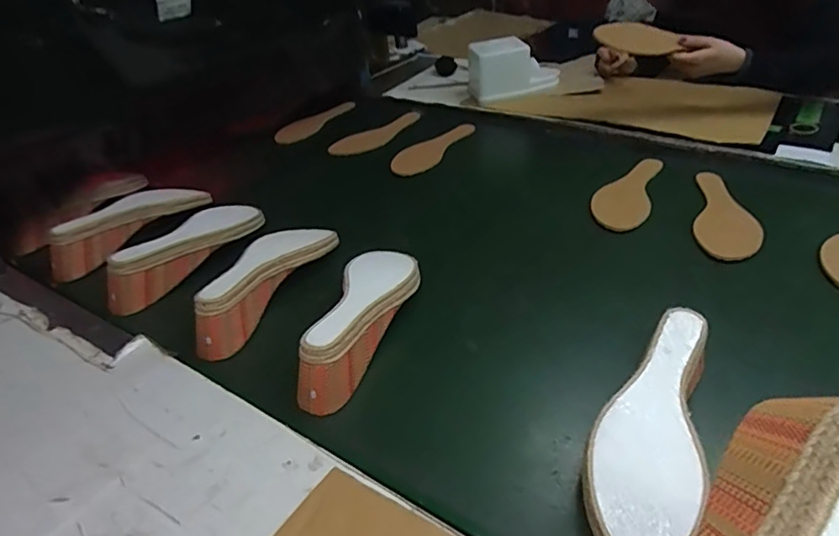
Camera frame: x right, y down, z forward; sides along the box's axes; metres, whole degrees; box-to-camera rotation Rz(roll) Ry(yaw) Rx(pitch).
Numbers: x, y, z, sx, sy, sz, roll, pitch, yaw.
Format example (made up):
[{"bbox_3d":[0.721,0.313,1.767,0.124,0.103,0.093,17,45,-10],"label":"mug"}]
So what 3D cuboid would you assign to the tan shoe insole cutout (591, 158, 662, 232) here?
[{"bbox_3d":[0.320,-0.122,0.817,0.076,0.008,0.231,14,39,23],"label":"tan shoe insole cutout"}]

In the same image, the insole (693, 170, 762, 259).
[{"bbox_3d":[0.435,-0.077,0.748,0.081,0.008,0.229,12,38,20],"label":"insole"}]

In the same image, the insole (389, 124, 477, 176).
[{"bbox_3d":[0.028,-0.230,1.014,0.075,0.012,0.215,32,51,27],"label":"insole"}]

